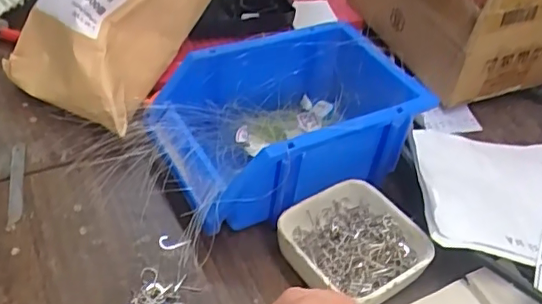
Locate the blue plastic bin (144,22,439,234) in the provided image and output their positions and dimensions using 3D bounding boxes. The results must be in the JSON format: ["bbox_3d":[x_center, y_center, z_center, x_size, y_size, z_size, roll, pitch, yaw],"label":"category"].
[{"bbox_3d":[0.010,-0.019,0.417,0.189,0.081,0.124,-19,49,-25],"label":"blue plastic bin"}]

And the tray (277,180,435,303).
[{"bbox_3d":[0.054,0.064,0.366,0.091,0.030,0.082,-26,52,-30],"label":"tray"}]

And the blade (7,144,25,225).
[{"bbox_3d":[-0.187,0.021,0.407,0.010,0.004,0.085,-13,46,-10],"label":"blade"}]

